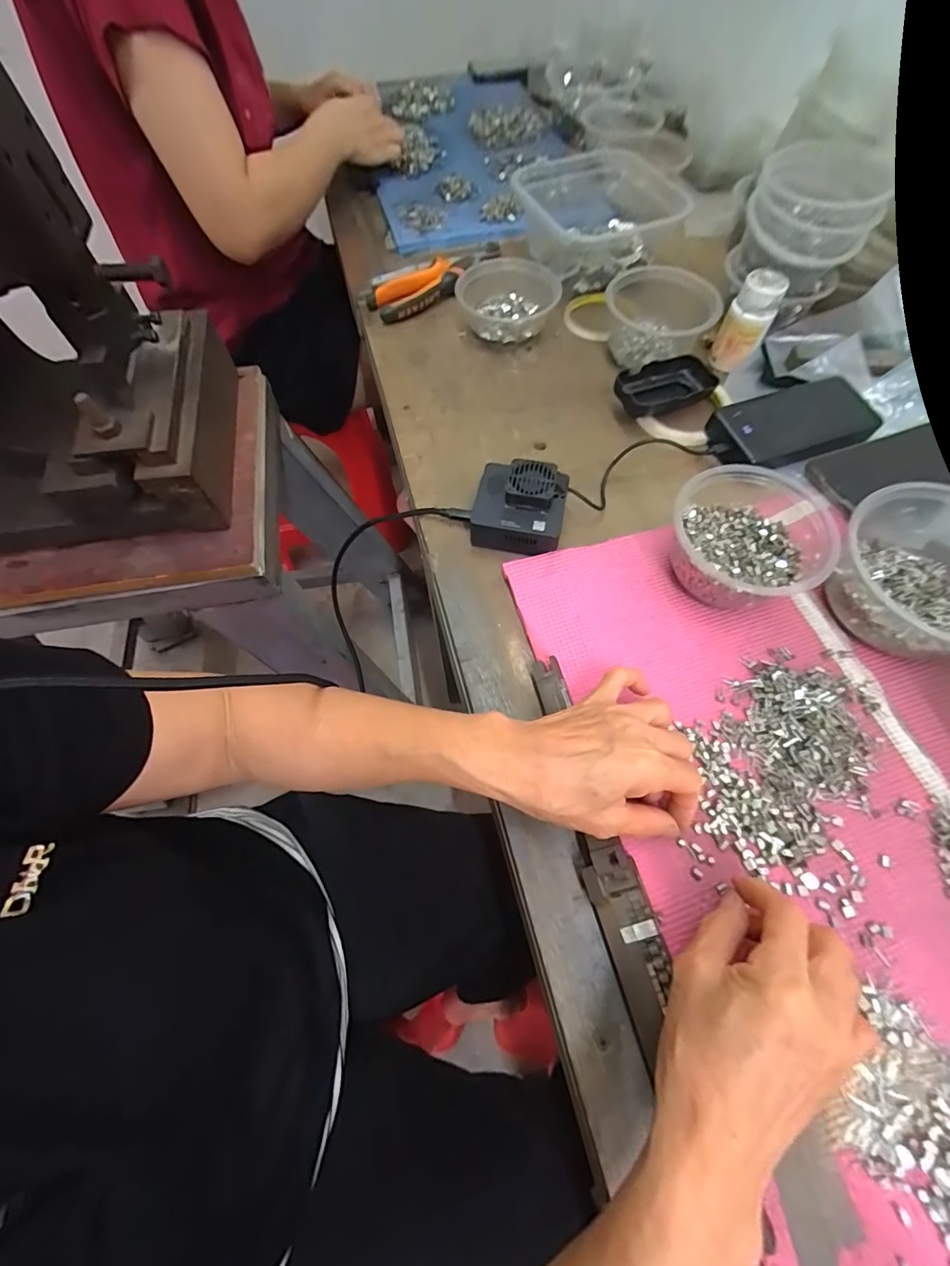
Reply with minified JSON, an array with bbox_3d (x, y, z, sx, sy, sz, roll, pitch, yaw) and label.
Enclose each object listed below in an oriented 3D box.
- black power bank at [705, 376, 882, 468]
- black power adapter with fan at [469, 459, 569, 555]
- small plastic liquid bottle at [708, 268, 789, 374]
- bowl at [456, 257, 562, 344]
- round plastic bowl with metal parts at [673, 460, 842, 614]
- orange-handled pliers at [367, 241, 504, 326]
[{"bbox_3d":[0.313,-0.203,0.460,0.175,0.027,0.071,-18,65,-6],"label":"black power bank"},{"bbox_3d":[0.039,-0.112,0.418,0.077,0.046,0.071,10,65,7],"label":"black power adapter with fan"},{"bbox_3d":[0.285,-0.325,0.496,0.043,0.080,0.037,30,69,16],"label":"small plastic liquid bottle"},{"bbox_3d":[0.037,-0.377,0.547,0.116,0.051,0.095,5,64,5],"label":"bowl"},{"bbox_3d":[0.216,-0.075,0.380,0.119,0.062,0.121,-1,64,2],"label":"round plastic bowl with metal parts"},{"bbox_3d":[-0.037,-0.438,0.582,0.195,0.030,0.057,-34,67,-13],"label":"orange-handled pliers"}]

